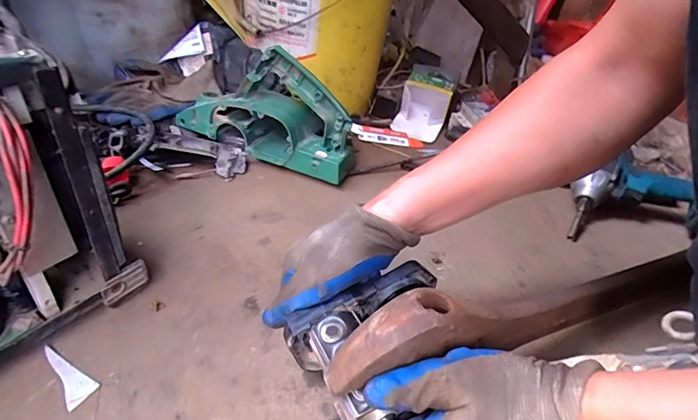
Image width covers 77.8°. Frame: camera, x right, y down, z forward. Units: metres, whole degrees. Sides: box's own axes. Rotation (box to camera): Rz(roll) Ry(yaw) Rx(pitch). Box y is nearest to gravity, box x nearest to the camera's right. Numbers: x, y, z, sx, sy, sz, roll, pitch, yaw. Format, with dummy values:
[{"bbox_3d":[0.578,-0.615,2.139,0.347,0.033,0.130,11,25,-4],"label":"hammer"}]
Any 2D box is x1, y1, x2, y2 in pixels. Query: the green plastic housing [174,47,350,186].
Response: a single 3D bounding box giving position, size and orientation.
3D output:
[{"bbox_3d":[-0.120,-0.159,0.670,0.279,0.154,0.111,18,38,14],"label":"green plastic housing"}]

